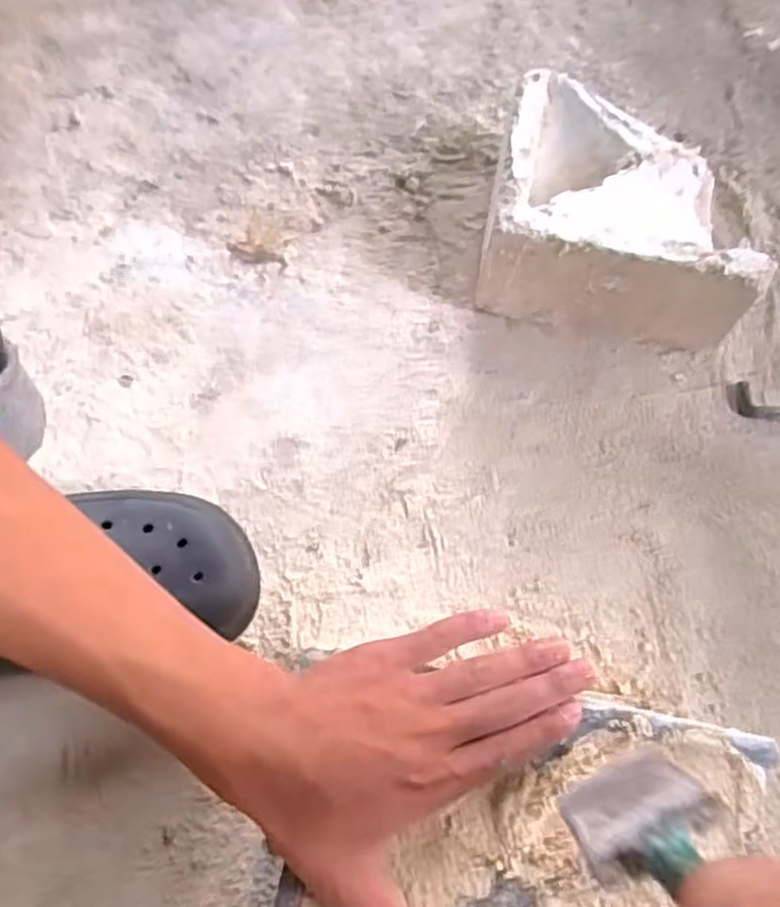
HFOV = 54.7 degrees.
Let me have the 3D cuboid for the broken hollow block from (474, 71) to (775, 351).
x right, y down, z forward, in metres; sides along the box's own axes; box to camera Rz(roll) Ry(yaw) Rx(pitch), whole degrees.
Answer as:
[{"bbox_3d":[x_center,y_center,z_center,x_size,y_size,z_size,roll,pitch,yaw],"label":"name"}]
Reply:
[{"bbox_3d":[0.181,-0.195,0.601,0.195,0.097,0.178,11,68,1],"label":"broken hollow block"}]

